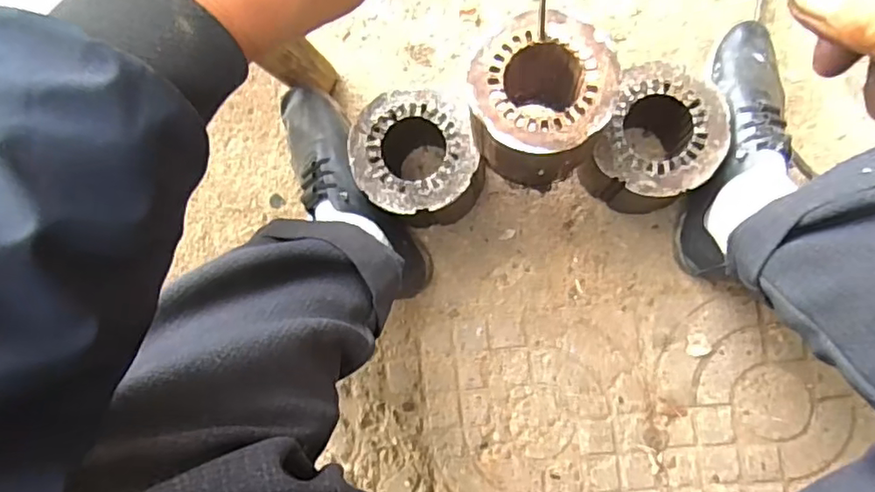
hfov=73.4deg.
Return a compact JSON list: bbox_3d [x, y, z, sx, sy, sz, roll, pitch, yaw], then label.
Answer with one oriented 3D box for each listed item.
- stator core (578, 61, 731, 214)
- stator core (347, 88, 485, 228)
[{"bbox_3d":[0.224,-0.102,0.616,0.109,0.110,0.127,23,89,8],"label":"stator core"},{"bbox_3d":[-0.017,-0.089,0.640,0.123,0.118,0.122,-2,86,7],"label":"stator core"}]

